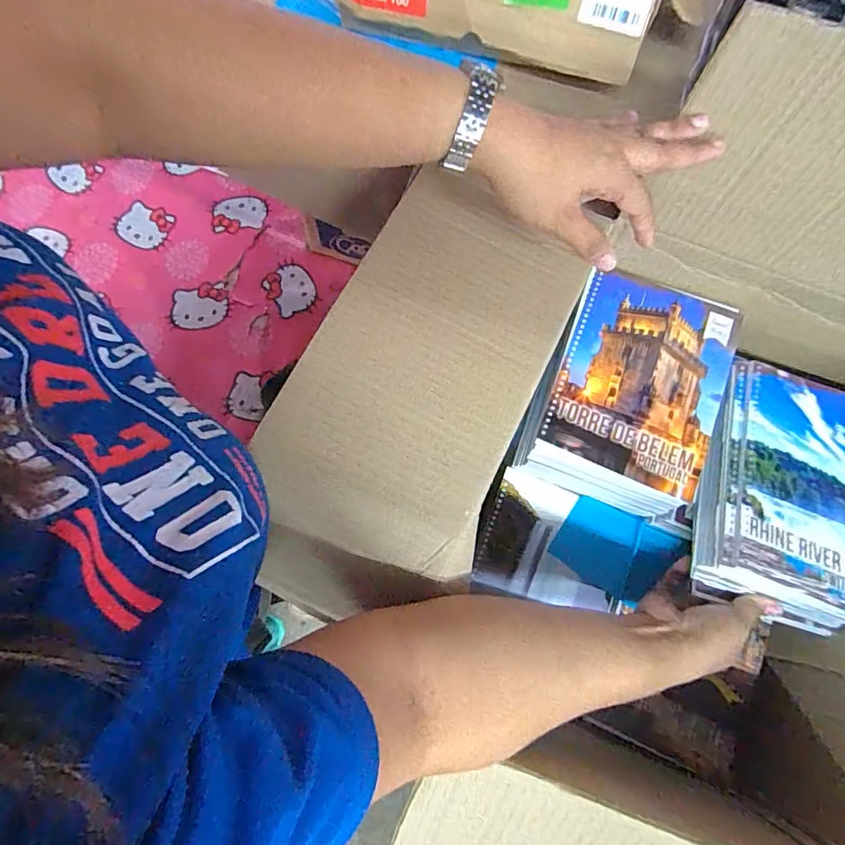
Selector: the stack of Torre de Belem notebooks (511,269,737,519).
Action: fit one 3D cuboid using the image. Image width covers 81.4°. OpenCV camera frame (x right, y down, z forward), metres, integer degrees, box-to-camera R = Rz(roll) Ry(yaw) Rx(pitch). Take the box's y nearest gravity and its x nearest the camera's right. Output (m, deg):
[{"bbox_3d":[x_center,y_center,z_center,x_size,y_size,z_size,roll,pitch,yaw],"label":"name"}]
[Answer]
[{"bbox_3d":[0.200,-0.024,0.500,0.152,0.105,0.198,22,76,4],"label":"stack of Torre de Belem notebooks"}]

